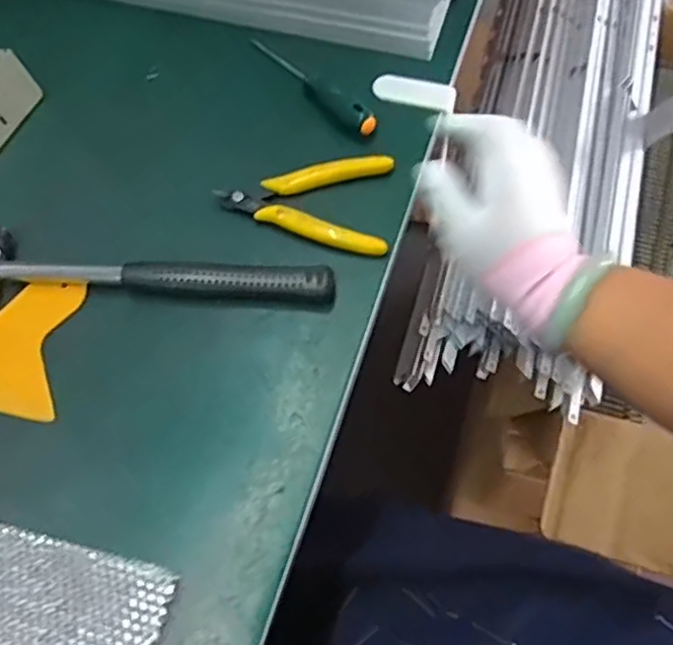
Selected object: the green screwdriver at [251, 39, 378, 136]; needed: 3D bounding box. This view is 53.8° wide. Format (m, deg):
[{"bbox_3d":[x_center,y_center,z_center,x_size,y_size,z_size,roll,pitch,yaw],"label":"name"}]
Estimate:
[{"bbox_3d":[-0.020,-0.185,0.505,0.016,0.017,0.141,-37,67,-16],"label":"green screwdriver"}]

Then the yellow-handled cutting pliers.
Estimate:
[{"bbox_3d":[-0.021,-0.085,0.458,0.114,0.013,0.079,4,63,3],"label":"yellow-handled cutting pliers"}]

